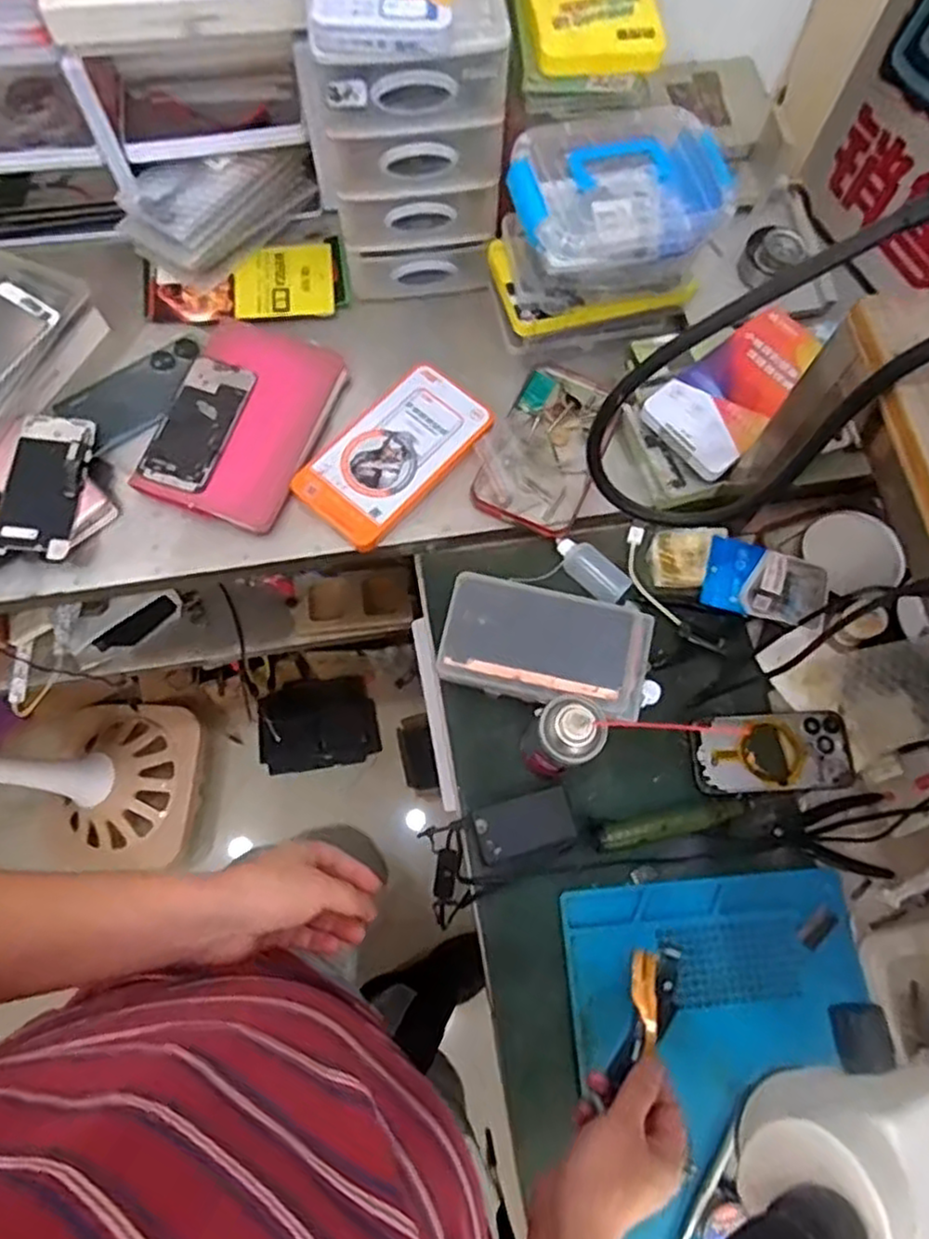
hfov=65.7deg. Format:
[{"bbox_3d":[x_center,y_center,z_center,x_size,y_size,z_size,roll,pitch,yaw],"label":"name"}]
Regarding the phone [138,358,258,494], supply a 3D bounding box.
[{"bbox_3d":[-0.261,-0.193,0.704,0.072,0.008,0.142,19,72,5],"label":"phone"}]

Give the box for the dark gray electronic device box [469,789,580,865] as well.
[{"bbox_3d":[0.052,0.182,0.628,0.086,0.021,0.050,-12,75,-13],"label":"dark gray electronic device box"}]

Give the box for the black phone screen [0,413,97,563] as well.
[{"bbox_3d":[-0.393,-0.125,0.671,0.065,0.012,0.137,8,77,-10],"label":"black phone screen"}]

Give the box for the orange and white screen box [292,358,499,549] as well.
[{"bbox_3d":[-0.070,-0.165,0.707,0.106,0.018,0.190,41,75,11],"label":"orange and white screen box"}]

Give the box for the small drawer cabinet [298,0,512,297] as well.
[{"bbox_3d":[-0.045,-0.479,0.675,0.157,0.272,0.187,1,71,-1],"label":"small drawer cabinet"}]

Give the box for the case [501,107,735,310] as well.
[{"bbox_3d":[0.129,-0.364,0.655,0.173,0.112,0.127,-10,72,-5],"label":"case"}]

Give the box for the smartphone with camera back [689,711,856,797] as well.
[{"bbox_3d":[0.286,0.125,0.666,0.147,0.015,0.072,-3,79,-3],"label":"smartphone with camera back"}]

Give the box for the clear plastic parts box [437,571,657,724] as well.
[{"bbox_3d":[0.077,0.028,0.672,0.193,0.043,0.112,9,71,2],"label":"clear plastic parts box"}]

